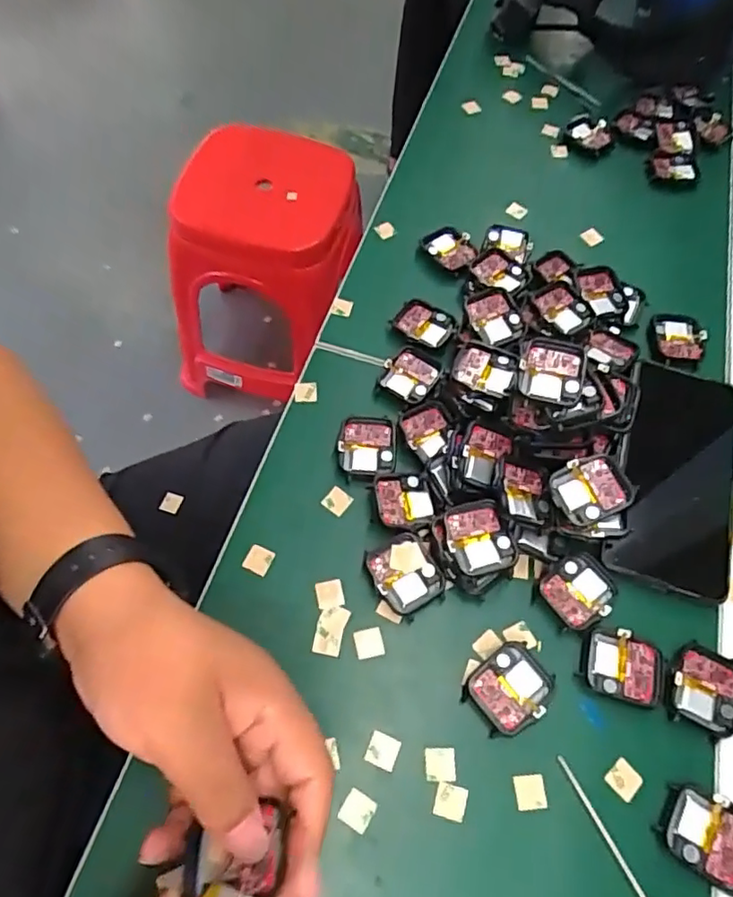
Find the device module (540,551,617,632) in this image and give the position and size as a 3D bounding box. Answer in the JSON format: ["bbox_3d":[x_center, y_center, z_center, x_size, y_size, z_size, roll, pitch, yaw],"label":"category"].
[{"bbox_3d":[0.127,0.084,0.353,0.040,0.008,0.038,-29,68,-17],"label":"device module"}]

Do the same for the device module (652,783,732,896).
[{"bbox_3d":[0.173,0.196,0.298,0.045,0.008,0.037,31,65,13],"label":"device module"}]

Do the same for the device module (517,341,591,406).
[{"bbox_3d":[0.111,-0.045,0.354,0.041,0.012,0.041,10,71,14],"label":"device module"}]

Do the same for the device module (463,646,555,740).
[{"bbox_3d":[0.080,0.133,0.327,0.045,0.010,0.037,-33,69,-18],"label":"device module"}]

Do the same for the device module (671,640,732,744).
[{"bbox_3d":[0.190,0.135,0.330,0.037,0.006,0.045,25,64,10],"label":"device module"}]

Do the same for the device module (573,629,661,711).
[{"bbox_3d":[0.144,0.123,0.333,0.044,0.005,0.037,14,63,5],"label":"device module"}]

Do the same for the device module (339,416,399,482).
[{"bbox_3d":[0.000,0.000,0.392,0.038,0.010,0.046,5,62,0],"label":"device module"}]

